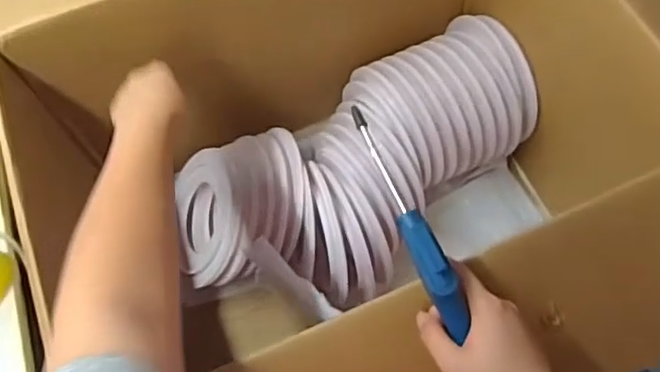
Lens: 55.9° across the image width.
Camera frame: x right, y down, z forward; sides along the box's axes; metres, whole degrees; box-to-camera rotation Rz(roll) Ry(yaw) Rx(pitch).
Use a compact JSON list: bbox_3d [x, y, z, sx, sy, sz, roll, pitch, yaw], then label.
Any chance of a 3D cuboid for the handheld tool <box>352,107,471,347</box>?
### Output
[{"bbox_3d":[0.058,0.025,0.449,0.021,0.032,0.177,-25,84,-8],"label":"handheld tool"}]

